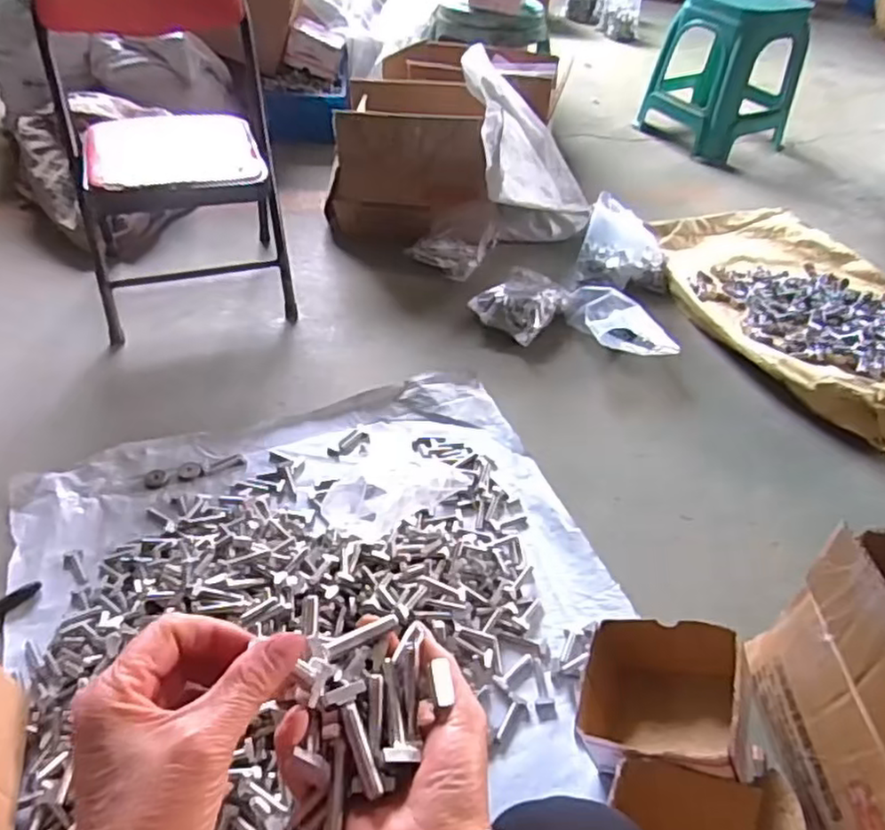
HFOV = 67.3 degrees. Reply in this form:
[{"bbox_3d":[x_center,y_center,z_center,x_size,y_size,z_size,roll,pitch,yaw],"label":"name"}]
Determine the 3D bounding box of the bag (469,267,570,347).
[{"bbox_3d":[0.148,-0.213,1.264,0.138,0.062,0.169,26,47,23],"label":"bag"}]

